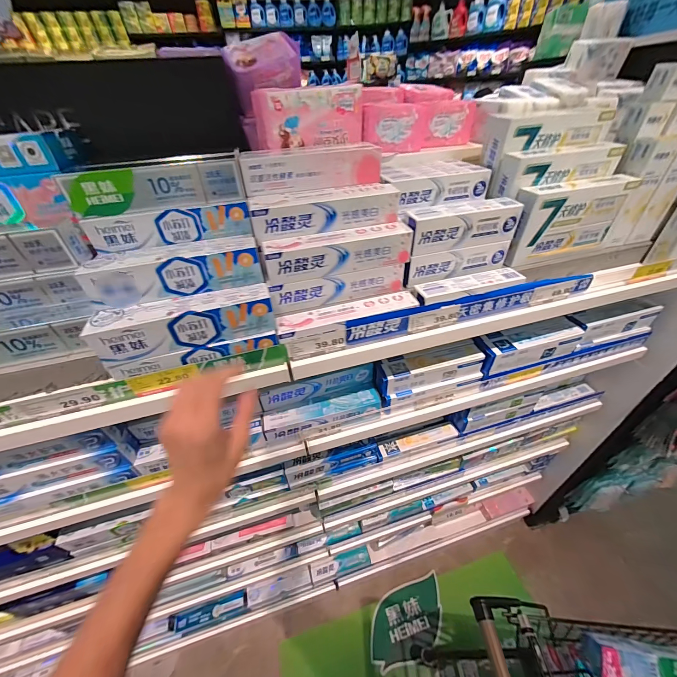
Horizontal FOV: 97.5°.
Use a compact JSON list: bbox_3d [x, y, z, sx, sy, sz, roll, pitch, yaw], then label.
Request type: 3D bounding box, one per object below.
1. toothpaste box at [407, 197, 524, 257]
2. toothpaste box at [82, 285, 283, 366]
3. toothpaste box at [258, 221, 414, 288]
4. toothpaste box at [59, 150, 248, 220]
[{"bbox_3d":[0.210,-0.190,0.499,0.199,0.067,0.039,-12,40,-10],"label":"toothpaste box"},{"bbox_3d":[-0.208,-0.027,0.419,0.223,0.062,0.060,-14,41,-12],"label":"toothpaste box"},{"bbox_3d":[0.001,-0.135,0.468,0.226,0.054,0.040,-12,40,-10],"label":"toothpaste box"},{"bbox_3d":[-0.253,-0.214,0.417,0.225,0.056,0.034,-14,41,-12],"label":"toothpaste box"}]

